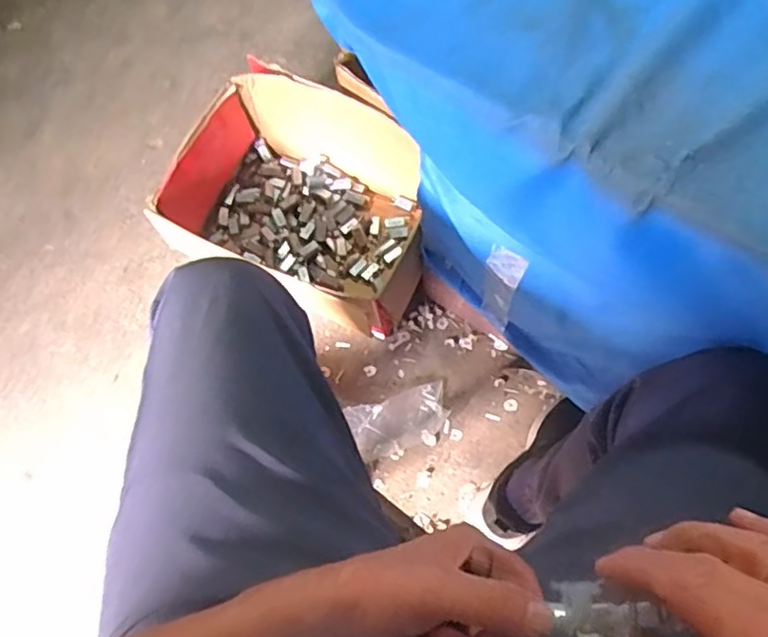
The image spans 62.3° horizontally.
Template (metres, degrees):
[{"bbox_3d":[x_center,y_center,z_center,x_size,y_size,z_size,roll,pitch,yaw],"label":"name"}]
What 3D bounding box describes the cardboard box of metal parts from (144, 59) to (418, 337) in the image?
[{"bbox_3d":[-0.106,-0.181,1.043,0.406,0.193,0.333,26,73,12],"label":"cardboard box of metal parts"}]

